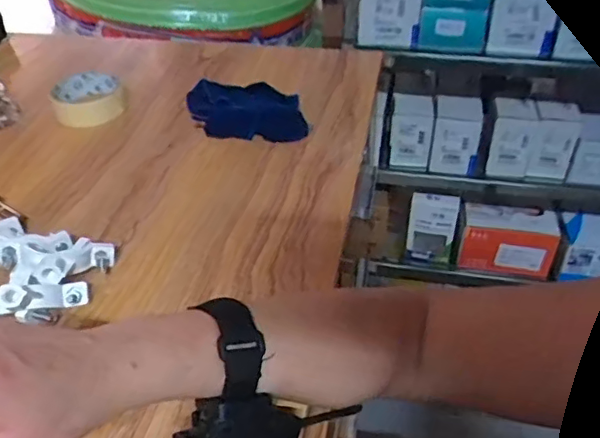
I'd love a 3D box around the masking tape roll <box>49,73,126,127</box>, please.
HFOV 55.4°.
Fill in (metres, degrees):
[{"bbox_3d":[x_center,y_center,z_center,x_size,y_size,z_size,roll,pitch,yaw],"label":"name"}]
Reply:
[{"bbox_3d":[-0.253,-0.144,0.685,0.079,0.028,0.087,-13,40,-13],"label":"masking tape roll"}]

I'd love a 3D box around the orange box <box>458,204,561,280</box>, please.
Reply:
[{"bbox_3d":[0.383,0.037,1.058,0.160,0.108,0.075,6,40,10],"label":"orange box"}]

